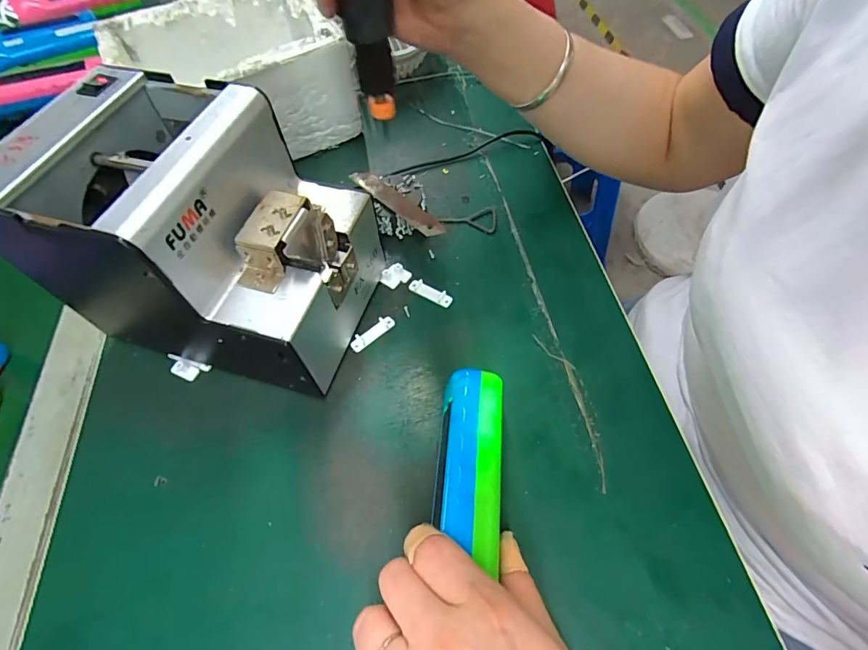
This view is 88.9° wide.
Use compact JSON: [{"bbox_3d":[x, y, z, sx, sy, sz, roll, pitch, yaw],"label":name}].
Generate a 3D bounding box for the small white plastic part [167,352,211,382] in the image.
[{"bbox_3d":[-0.181,0.032,0.322,0.033,0.007,0.014,15,59,10],"label":"small white plastic part"}]

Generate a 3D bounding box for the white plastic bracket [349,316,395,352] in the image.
[{"bbox_3d":[-0.046,0.006,0.334,0.038,0.005,0.011,-37,64,-20],"label":"white plastic bracket"}]

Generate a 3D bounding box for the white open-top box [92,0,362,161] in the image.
[{"bbox_3d":[-0.194,-0.238,0.433,0.185,0.095,0.160,-28,61,-15],"label":"white open-top box"}]

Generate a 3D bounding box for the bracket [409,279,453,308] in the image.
[{"bbox_3d":[-0.003,-0.027,0.352,0.039,0.005,0.011,27,62,17],"label":"bracket"}]

